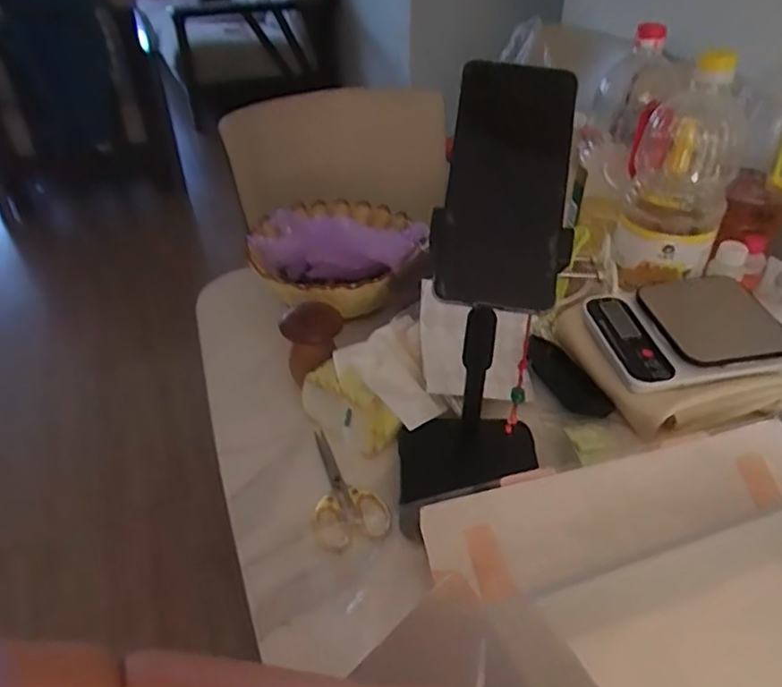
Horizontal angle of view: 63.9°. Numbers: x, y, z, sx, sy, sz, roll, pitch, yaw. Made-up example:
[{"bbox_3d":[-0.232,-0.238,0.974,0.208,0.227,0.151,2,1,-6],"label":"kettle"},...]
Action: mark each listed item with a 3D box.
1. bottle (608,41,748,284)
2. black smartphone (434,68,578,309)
[{"bbox_3d":[0.319,-0.189,0.688,0.106,0.219,0.105,13,39,16],"label":"bottle"},{"bbox_3d":[0.073,-0.099,0.398,0.076,0.154,0.014,7,-6,8],"label":"black smartphone"}]

